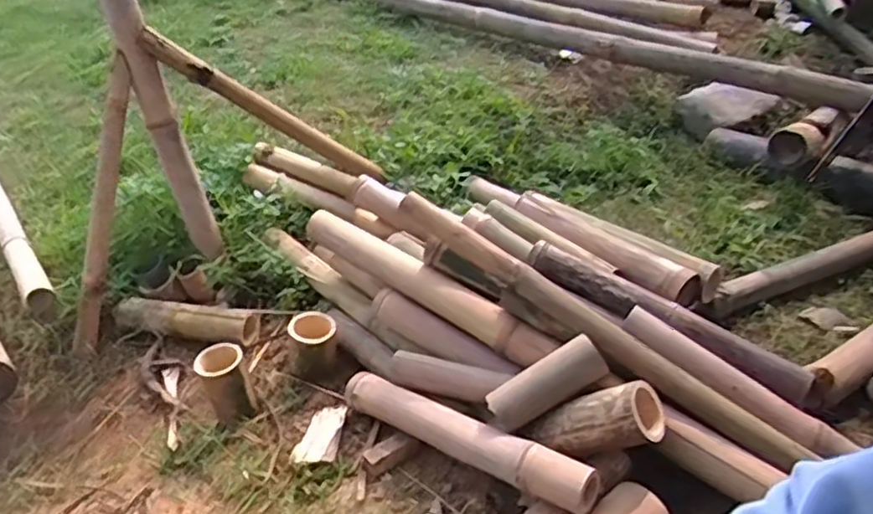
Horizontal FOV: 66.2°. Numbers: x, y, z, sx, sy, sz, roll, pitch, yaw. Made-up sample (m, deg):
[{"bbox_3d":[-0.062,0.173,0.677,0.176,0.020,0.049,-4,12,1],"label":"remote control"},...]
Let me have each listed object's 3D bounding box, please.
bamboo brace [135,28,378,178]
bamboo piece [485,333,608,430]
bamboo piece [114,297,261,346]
[{"bbox_3d":[-0.329,-0.286,1.354,0.563,0.046,0.040,28,10,-41],"label":"bamboo brace"},{"bbox_3d":[0.159,0.184,0.976,0.177,0.056,0.052,-34,34,6],"label":"bamboo piece"},{"bbox_3d":[-0.500,0.128,1.330,0.288,0.054,0.064,3,36,11],"label":"bamboo piece"}]

